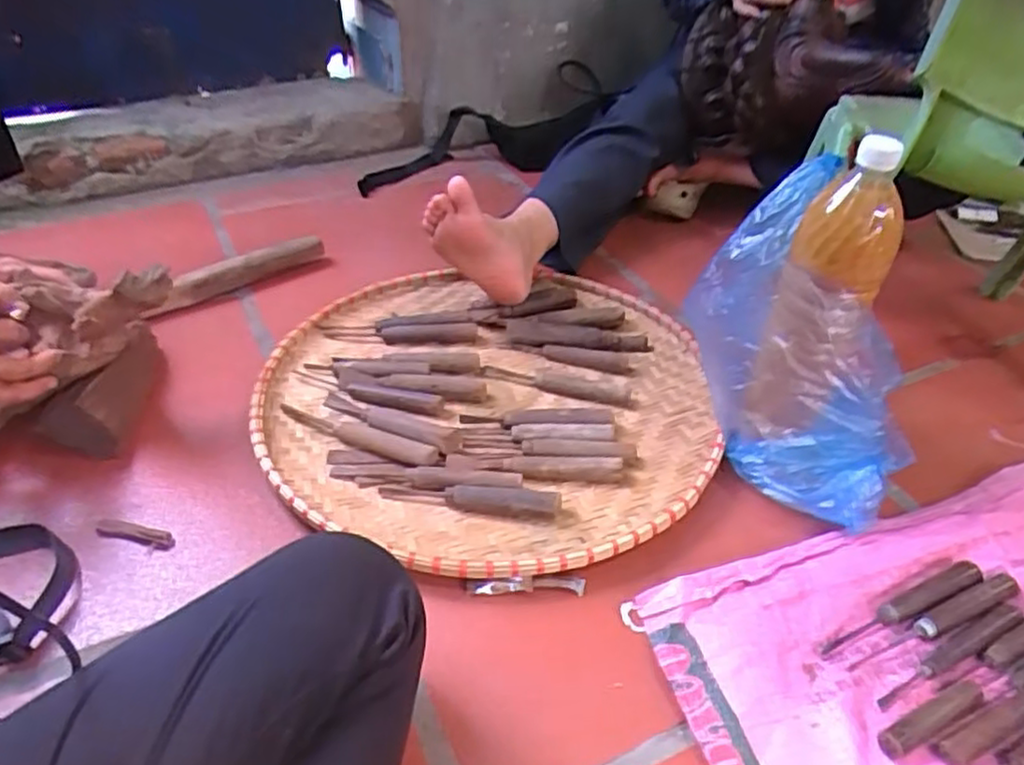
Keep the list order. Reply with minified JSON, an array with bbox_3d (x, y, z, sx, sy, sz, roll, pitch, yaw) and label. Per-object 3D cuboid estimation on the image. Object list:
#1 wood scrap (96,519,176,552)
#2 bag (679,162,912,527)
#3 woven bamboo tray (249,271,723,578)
[{"bbox_3d":[-0.341,0.138,0.652,0.072,0.007,0.019,8,38,7],"label":"wood scrap"},{"bbox_3d":[0.288,-0.030,0.688,0.150,0.259,0.232,-13,41,-19],"label":"bag"},{"bbox_3d":[-0.021,0.005,0.809,0.470,0.030,0.480,7,38,5],"label":"woven bamboo tray"}]

